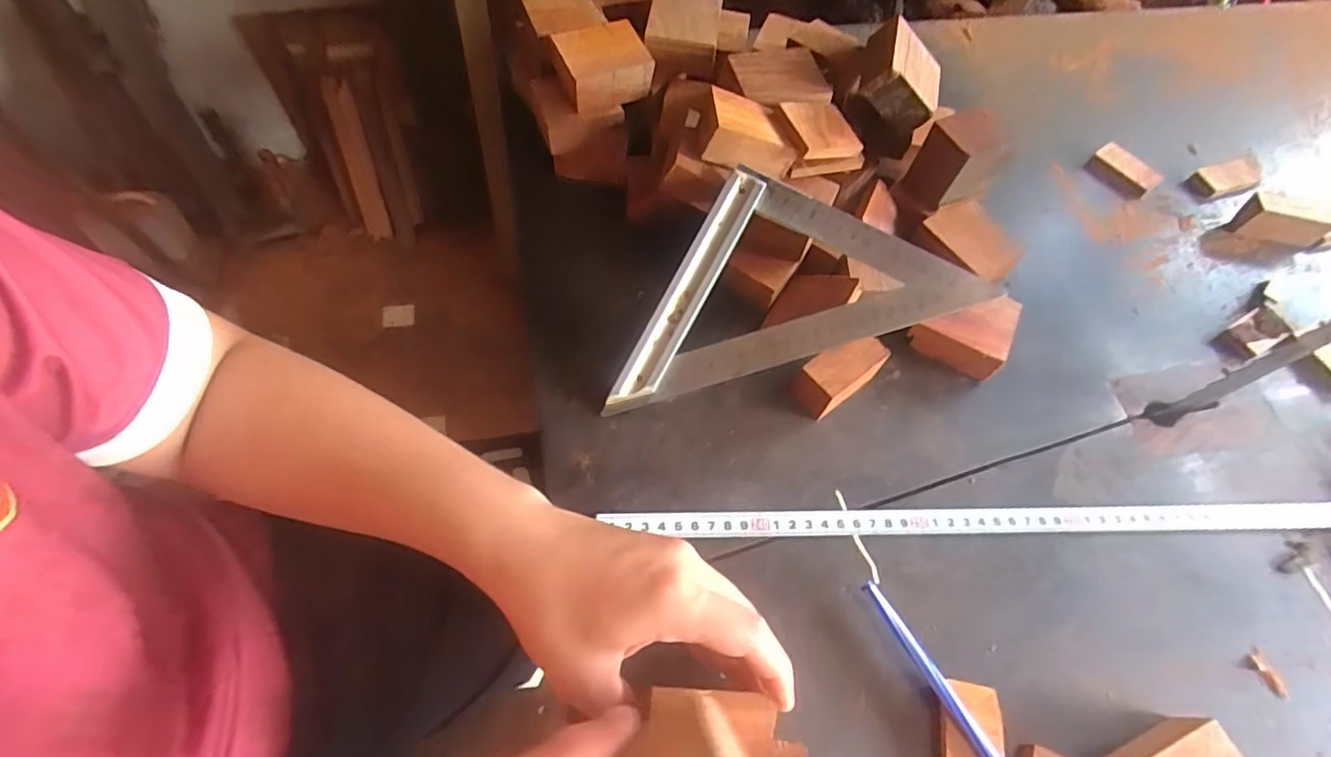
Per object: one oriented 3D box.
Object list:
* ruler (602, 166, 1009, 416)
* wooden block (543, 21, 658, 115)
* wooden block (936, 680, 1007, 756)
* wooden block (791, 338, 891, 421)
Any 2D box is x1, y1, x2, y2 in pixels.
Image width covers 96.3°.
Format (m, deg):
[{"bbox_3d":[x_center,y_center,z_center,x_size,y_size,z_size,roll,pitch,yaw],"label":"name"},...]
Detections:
[{"bbox_3d":[0.073,-0.073,0.392,0.250,0.015,0.124,-16,83,0],"label":"ruler"},{"bbox_3d":[-0.048,-0.236,0.448,0.064,0.028,0.064,-18,65,-11],"label":"wooden block"},{"bbox_3d":[0.158,0.189,0.311,0.033,0.011,0.054,10,62,1],"label":"wooden block"},{"bbox_3d":[0.113,-0.004,0.390,0.057,0.037,0.027,-33,69,-19],"label":"wooden block"}]

